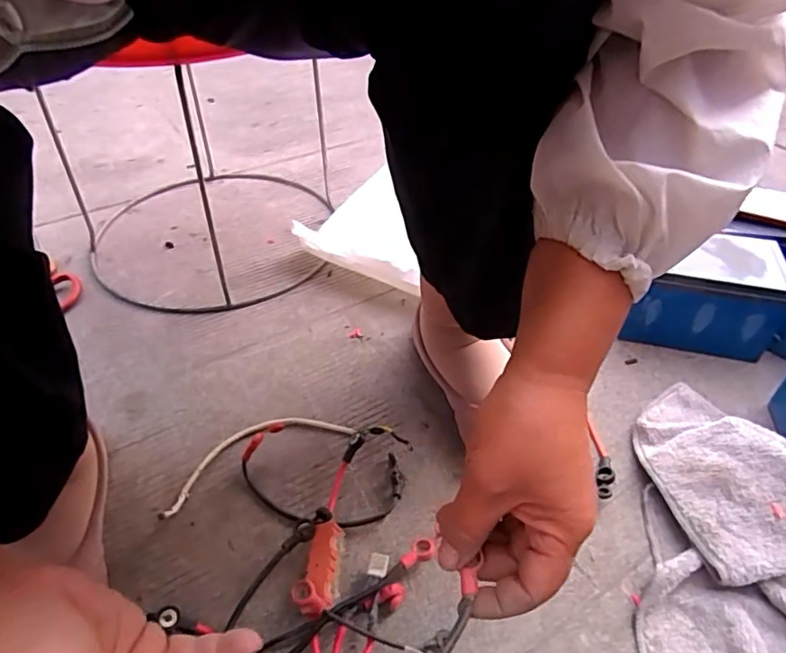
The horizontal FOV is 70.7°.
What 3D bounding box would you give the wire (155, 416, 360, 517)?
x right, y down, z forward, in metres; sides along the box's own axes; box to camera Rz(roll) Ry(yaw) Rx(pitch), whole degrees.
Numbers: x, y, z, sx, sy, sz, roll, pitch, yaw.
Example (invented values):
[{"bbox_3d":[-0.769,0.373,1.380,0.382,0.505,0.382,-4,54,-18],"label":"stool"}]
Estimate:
[{"bbox_3d":[-0.129,0.114,0.512,0.177,0.010,0.062,-23,40,-26],"label":"wire"}]

